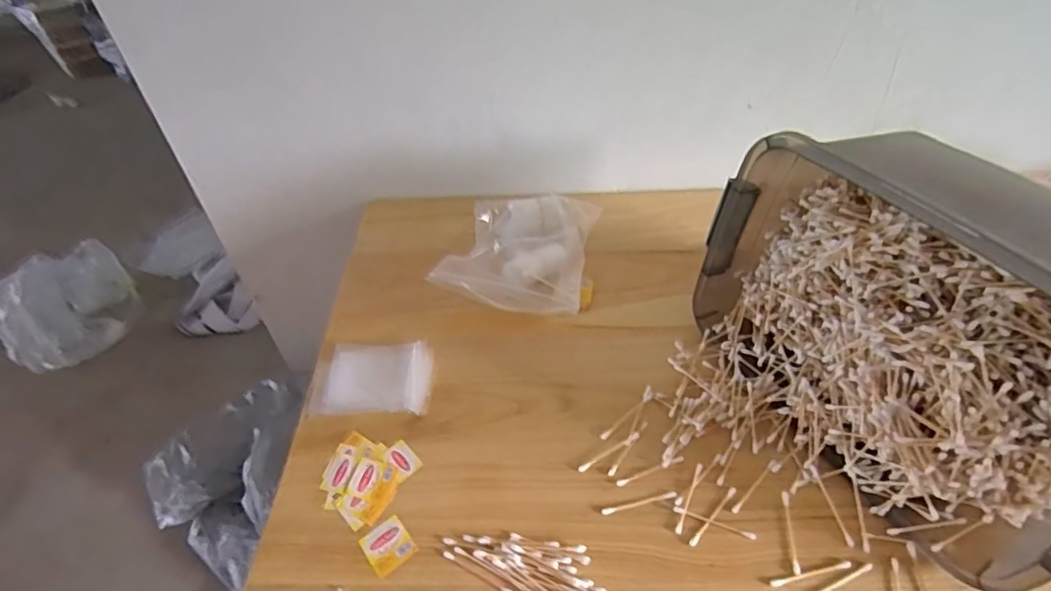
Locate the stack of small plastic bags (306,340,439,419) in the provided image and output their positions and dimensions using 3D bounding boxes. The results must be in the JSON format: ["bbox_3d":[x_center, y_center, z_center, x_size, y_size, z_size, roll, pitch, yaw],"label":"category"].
[{"bbox_3d":[-0.170,0.091,0.613,0.133,0.020,0.082,-1,47,4],"label":"stack of small plastic bags"}]

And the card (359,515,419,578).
[{"bbox_3d":[-0.124,0.223,0.498,0.039,0.004,0.043,-33,53,-24],"label":"card"}]

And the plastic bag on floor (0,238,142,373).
[{"bbox_3d":[-1.121,0.029,1.351,0.200,0.224,0.305,31,54,30],"label":"plastic bag on floor"}]

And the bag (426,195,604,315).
[{"bbox_3d":[-0.002,-0.061,0.718,0.176,0.064,0.228,7,48,12],"label":"bag"}]

